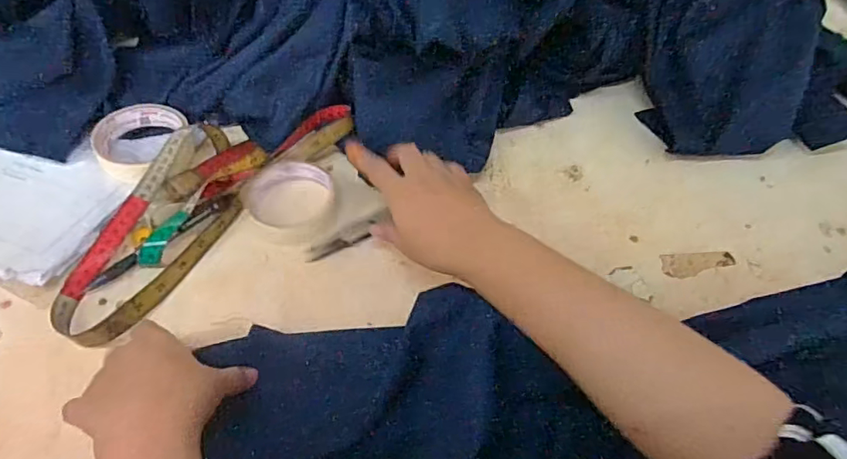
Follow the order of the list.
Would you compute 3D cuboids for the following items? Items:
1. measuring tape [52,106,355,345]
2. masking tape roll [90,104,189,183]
[{"bbox_3d":[-0.209,-0.037,0.481,0.128,0.042,0.296,32,59,20],"label":"measuring tape"},{"bbox_3d":[-0.276,-0.089,0.514,0.089,0.023,0.089,1,53,-1],"label":"masking tape roll"}]

